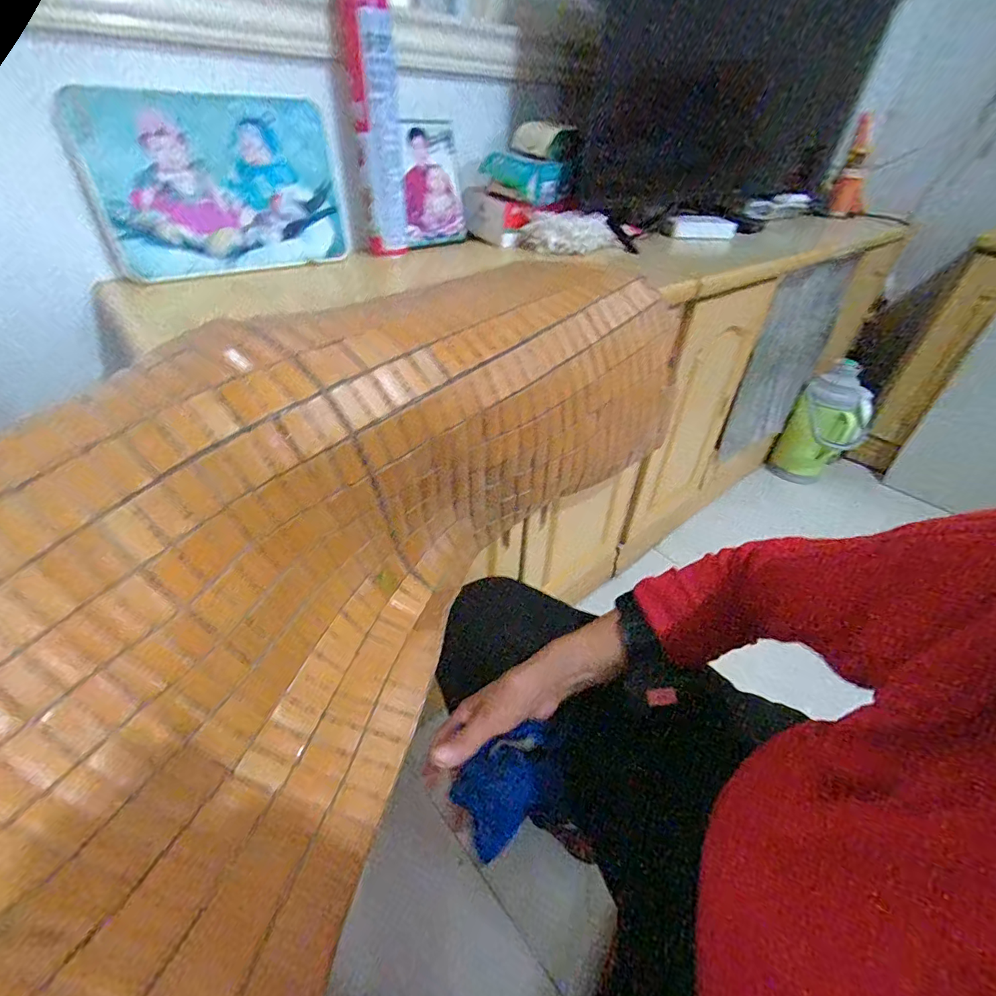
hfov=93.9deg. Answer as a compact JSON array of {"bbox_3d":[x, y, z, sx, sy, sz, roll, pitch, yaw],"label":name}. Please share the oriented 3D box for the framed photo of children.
[{"bbox_3d":[-0.351,-0.401,0.603,0.298,0.182,0.015,-23,43,-28],"label":"framed photo of children"}]

